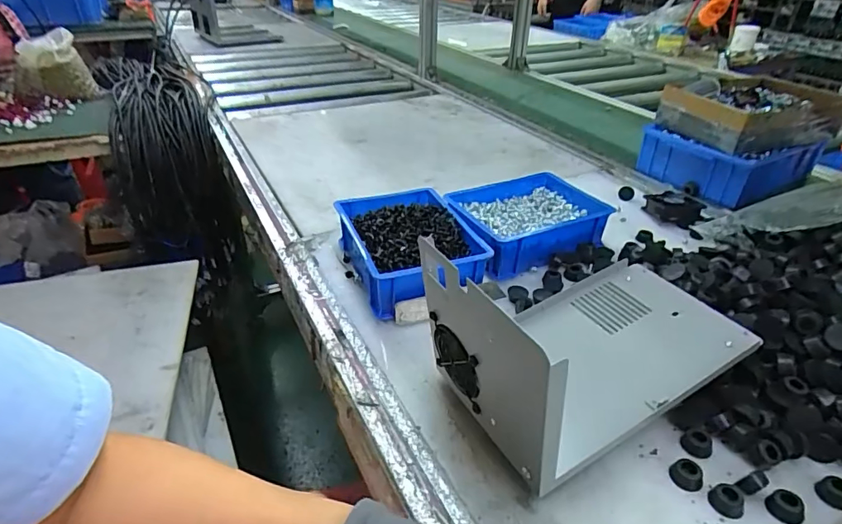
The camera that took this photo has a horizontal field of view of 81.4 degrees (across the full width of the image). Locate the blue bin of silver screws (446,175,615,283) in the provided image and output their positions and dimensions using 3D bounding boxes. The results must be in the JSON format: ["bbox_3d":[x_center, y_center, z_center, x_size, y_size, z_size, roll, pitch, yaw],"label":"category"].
[{"bbox_3d":[0.146,-0.059,0.685,0.203,0.060,0.152,-14,35,-21],"label":"blue bin of silver screws"}]

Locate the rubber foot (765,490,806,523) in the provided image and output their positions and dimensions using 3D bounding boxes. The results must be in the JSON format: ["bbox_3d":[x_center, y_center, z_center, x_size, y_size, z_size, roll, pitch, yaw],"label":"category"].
[{"bbox_3d":[0.277,0.186,0.373,0.018,0.014,0.021,5,33,7],"label":"rubber foot"}]

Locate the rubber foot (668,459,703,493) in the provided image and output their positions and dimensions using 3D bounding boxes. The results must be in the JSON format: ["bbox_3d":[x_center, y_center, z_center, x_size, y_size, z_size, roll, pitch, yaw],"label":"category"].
[{"bbox_3d":[0.213,0.171,0.393,0.018,0.015,0.023,-25,40,-34],"label":"rubber foot"}]

